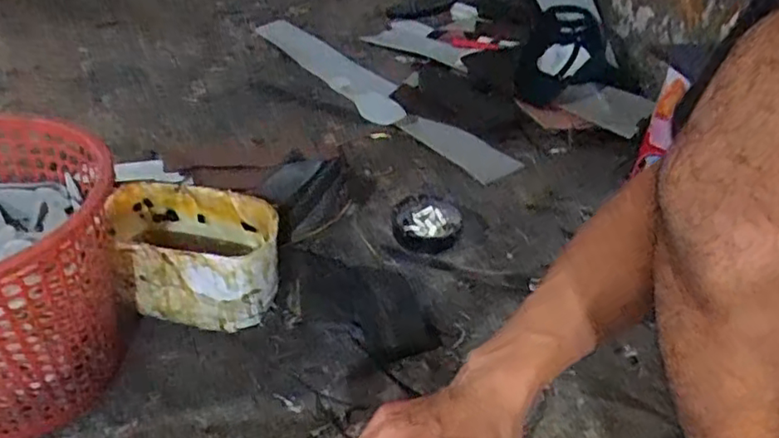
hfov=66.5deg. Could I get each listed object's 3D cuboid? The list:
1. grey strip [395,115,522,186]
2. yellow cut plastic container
[{"bbox_3d":[0.124,-0.130,1.044,0.097,0.009,0.222,-27,50,-32],"label":"grey strip"},{"bbox_3d":[-0.232,0.047,0.699,0.211,0.131,0.118,8,39,6],"label":"yellow cut plastic container"}]

